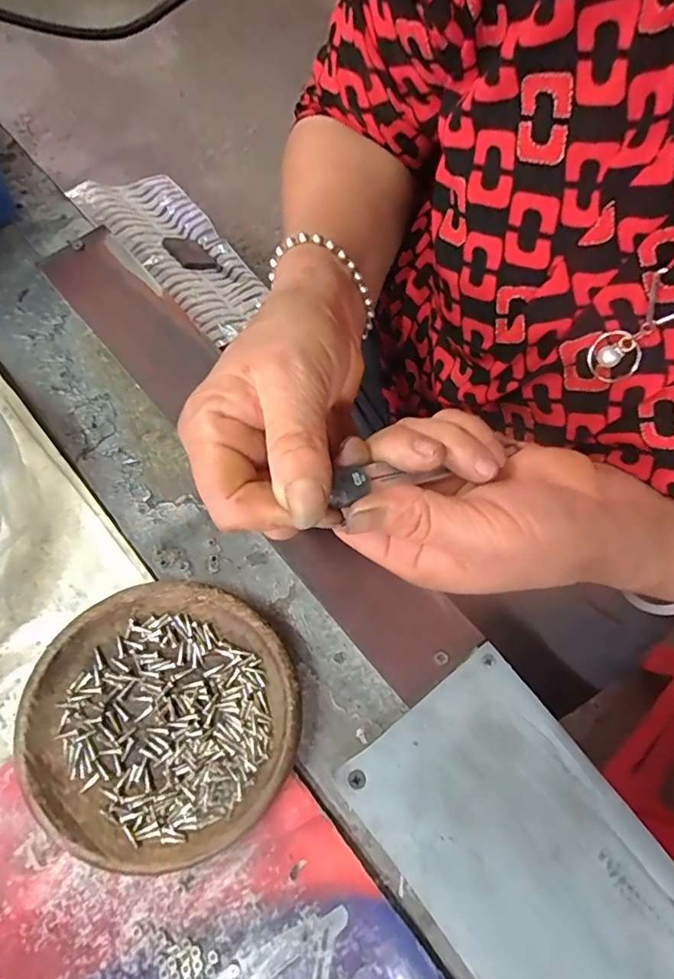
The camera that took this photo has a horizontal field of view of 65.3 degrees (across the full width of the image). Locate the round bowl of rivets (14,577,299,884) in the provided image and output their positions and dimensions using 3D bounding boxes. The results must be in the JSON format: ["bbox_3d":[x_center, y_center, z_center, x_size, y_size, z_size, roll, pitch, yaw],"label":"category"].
[{"bbox_3d":[-0.076,0.100,0.233,0.109,0.020,0.112,1,70,-4],"label":"round bowl of rivets"}]

